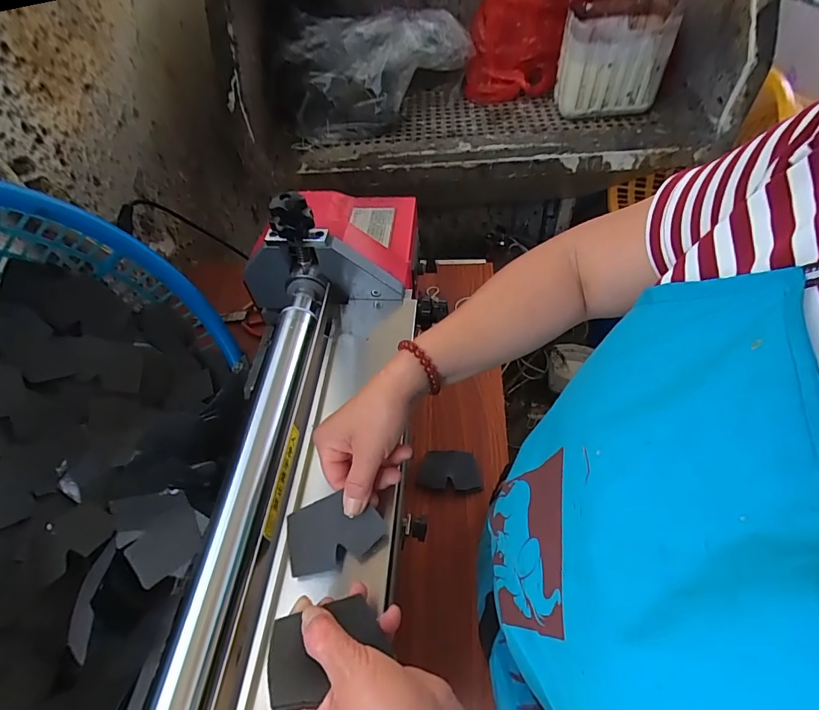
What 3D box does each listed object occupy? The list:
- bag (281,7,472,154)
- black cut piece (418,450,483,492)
[{"bbox_3d":[-0.097,-0.663,1.032,0.431,0.204,0.210,-12,53,-3],"label":"bag"},{"bbox_3d":[0.056,0.159,0.607,0.083,0.011,0.056,2,50,9],"label":"black cut piece"}]

